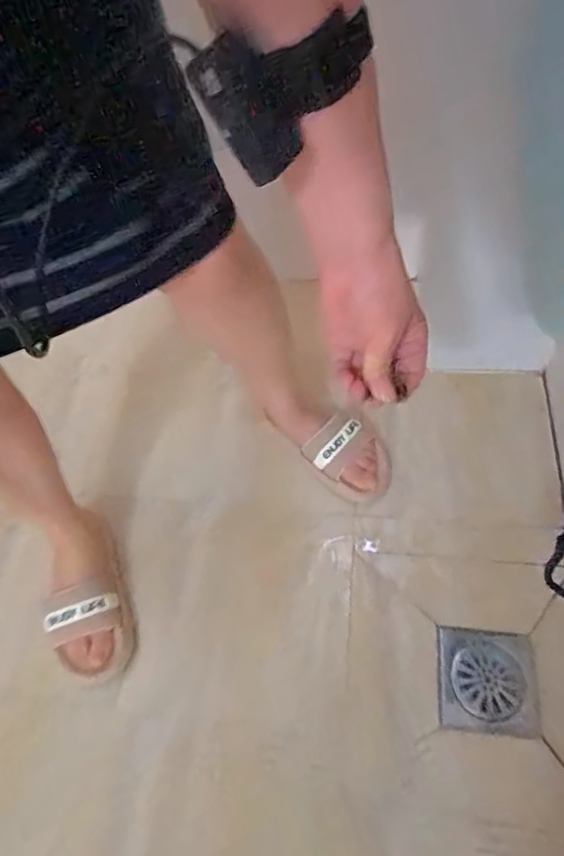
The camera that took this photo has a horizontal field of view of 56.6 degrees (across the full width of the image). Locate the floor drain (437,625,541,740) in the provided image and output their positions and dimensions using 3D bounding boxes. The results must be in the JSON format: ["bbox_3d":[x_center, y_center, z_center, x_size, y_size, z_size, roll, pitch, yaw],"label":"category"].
[{"bbox_3d":[0.258,0.318,0.662,0.117,0.014,0.120,3,57,6],"label":"floor drain"}]

